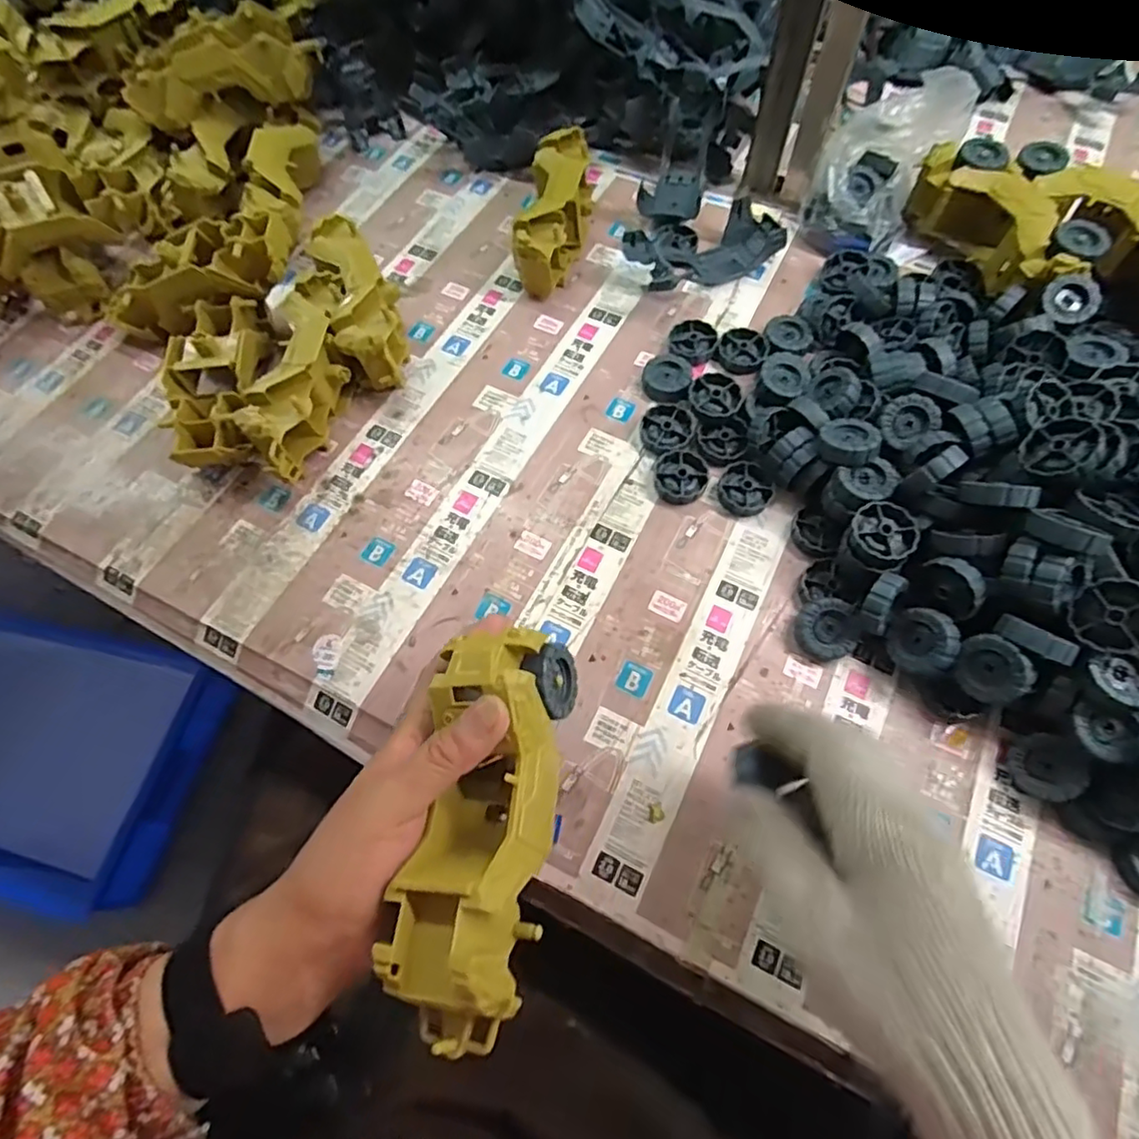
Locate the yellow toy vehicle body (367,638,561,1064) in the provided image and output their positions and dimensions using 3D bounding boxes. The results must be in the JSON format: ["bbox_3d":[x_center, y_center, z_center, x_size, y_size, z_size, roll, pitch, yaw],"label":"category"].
[{"bbox_3d":[-0.041,0.110,0.280,0.062,0.054,0.173,6,65,3],"label":"yellow toy vehicle body"}]

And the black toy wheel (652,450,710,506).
[{"bbox_3d":[0.081,-0.067,0.446,0.037,0.010,0.043,14,66,7],"label":"black toy wheel"}]

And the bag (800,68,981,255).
[{"bbox_3d":[0.279,-0.357,0.536,0.087,0.059,0.187,38,86,16],"label":"bag"}]

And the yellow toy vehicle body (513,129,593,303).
[{"bbox_3d":[-0.010,-0.316,0.544,0.056,0.055,0.170,8,66,4],"label":"yellow toy vehicle body"}]

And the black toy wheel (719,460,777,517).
[{"bbox_3d":[0.127,-0.057,0.442,0.037,0.012,0.039,0,66,0],"label":"black toy wheel"}]

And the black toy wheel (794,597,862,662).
[{"bbox_3d":[0.165,0.039,0.395,0.038,0.015,0.038,42,92,5],"label":"black toy wheel"}]

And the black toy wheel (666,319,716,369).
[{"bbox_3d":[0.099,-0.181,0.497,0.036,0.012,0.043,10,66,5],"label":"black toy wheel"}]

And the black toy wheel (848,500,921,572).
[{"bbox_3d":[0.197,-0.021,0.384,0.039,0.012,0.043,13,66,6],"label":"black toy wheel"}]

